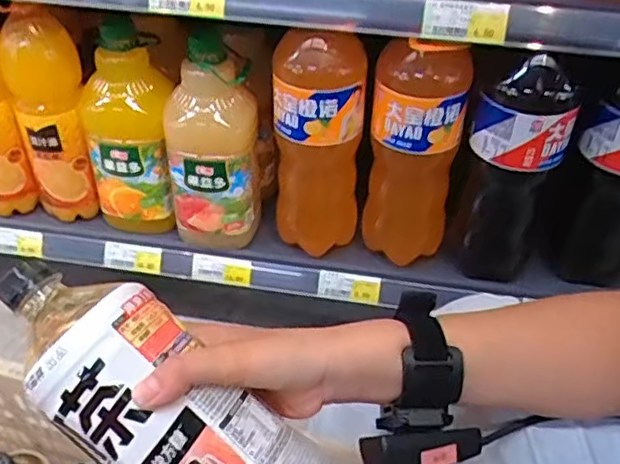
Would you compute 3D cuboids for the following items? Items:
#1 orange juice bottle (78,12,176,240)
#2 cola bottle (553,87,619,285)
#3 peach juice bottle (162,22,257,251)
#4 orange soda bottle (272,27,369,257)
[{"bbox_3d":[-0.246,-0.136,0.874,0.116,0.283,0.124,-8,47,-14],"label":"orange juice bottle"},{"bbox_3d":[0.366,-0.055,0.771,0.105,0.281,0.101,29,49,20],"label":"cola bottle"},{"bbox_3d":[-0.124,-0.101,0.845,0.126,0.291,0.093,-5,47,-12],"label":"peach juice bottle"},{"bbox_3d":[0.011,-0.113,0.829,0.125,0.319,0.098,3,46,-4],"label":"orange soda bottle"}]

